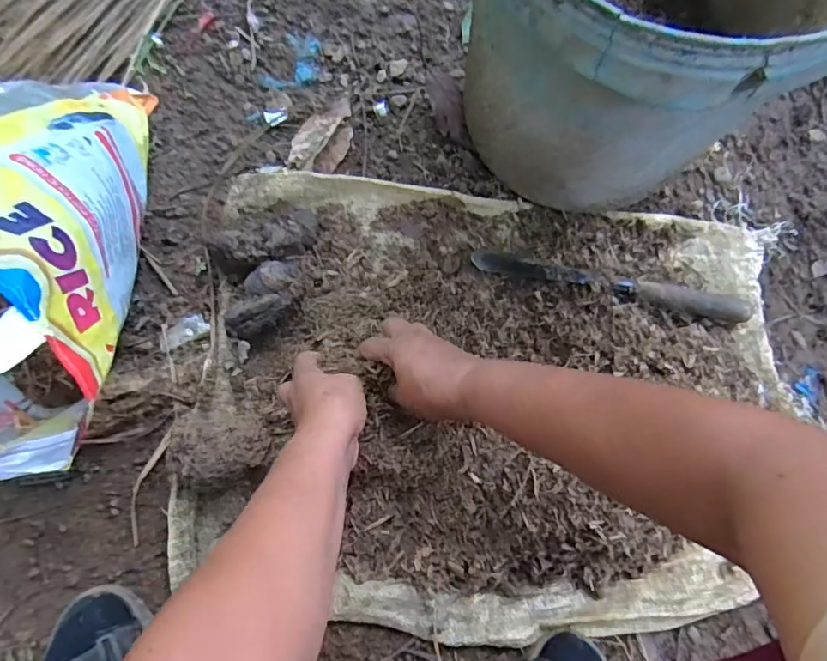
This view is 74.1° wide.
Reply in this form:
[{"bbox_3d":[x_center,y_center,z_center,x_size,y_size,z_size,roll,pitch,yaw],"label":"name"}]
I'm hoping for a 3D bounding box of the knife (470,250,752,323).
[{"bbox_3d":[0.203,-0.046,0.568,0.282,0.014,0.026,11,99,3],"label":"knife"}]

